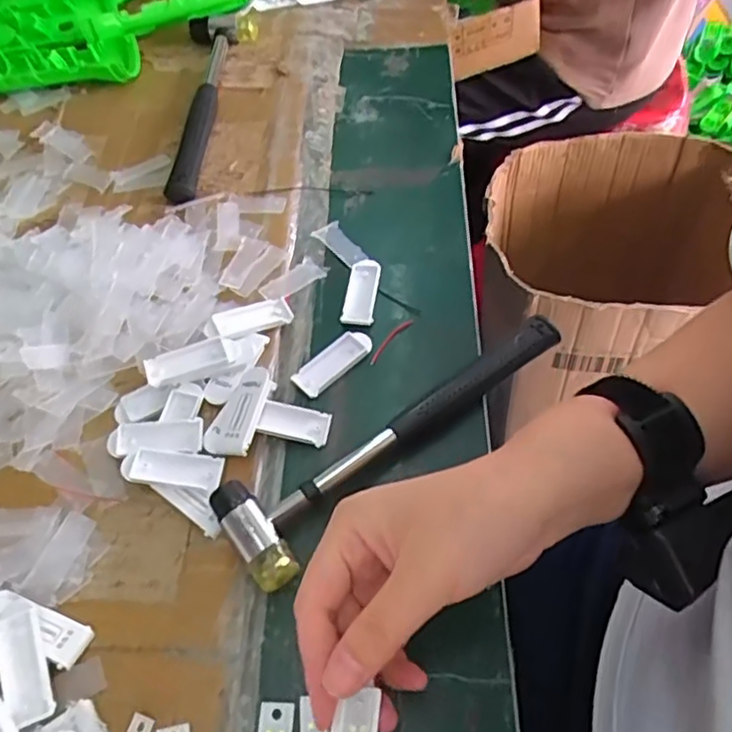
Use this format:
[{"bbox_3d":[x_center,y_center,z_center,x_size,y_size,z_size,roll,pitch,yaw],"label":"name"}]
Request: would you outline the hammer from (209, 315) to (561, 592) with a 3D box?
[{"bbox_3d":[0.026,0.039,0.376,0.233,0.025,0.055,-32,60,-18],"label":"hammer"}]

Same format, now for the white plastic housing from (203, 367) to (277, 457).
[{"bbox_3d":[-0.078,0.028,0.391,0.031,0.014,0.057,9,57,9],"label":"white plastic housing"}]

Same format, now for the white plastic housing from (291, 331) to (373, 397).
[{"bbox_3d":[-0.021,-0.003,0.418,0.057,0.006,0.021,-39,63,-22],"label":"white plastic housing"}]

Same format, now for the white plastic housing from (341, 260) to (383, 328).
[{"bbox_3d":[-0.003,-0.052,0.451,0.022,0.006,0.055,6,56,6],"label":"white plastic housing"}]

